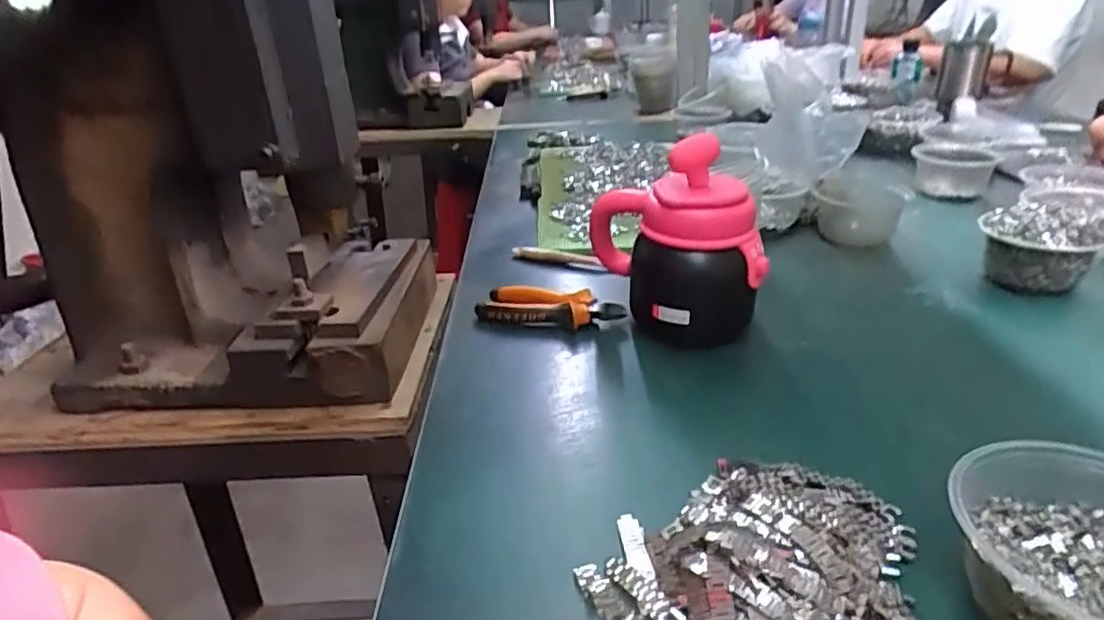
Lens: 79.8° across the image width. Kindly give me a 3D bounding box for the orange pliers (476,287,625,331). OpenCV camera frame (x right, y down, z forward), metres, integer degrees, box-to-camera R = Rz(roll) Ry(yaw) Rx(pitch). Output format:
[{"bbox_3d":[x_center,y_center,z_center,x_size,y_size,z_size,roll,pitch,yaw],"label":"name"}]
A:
[{"bbox_3d":[-0.005,0.001,0.673,0.145,0.033,0.053,9,29,23],"label":"orange pliers"}]

